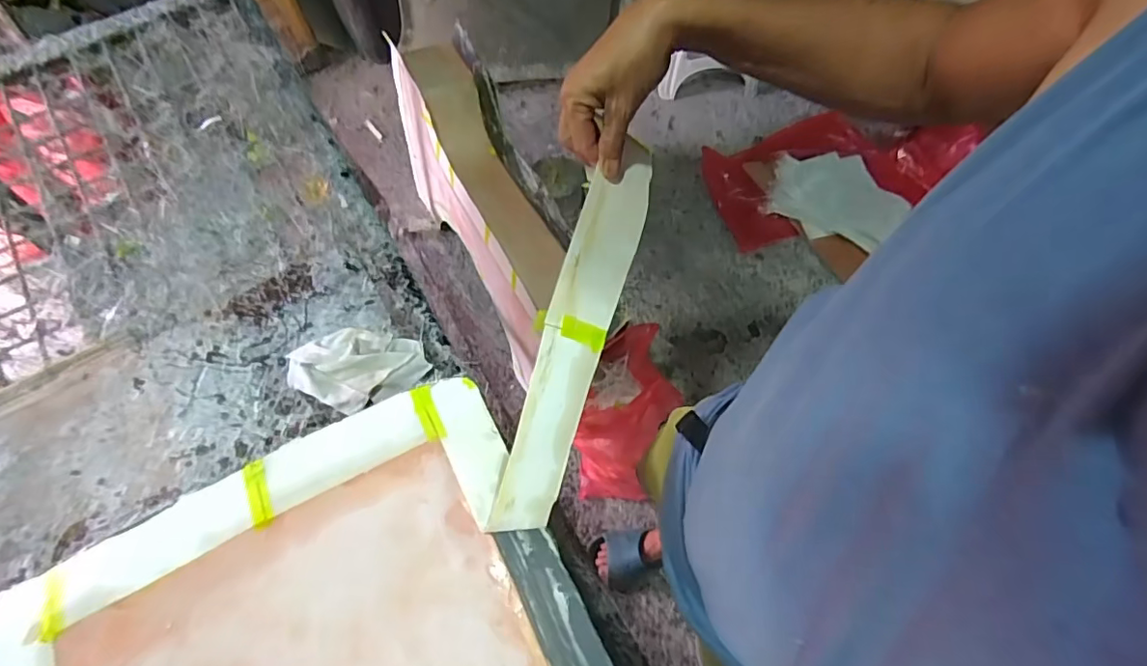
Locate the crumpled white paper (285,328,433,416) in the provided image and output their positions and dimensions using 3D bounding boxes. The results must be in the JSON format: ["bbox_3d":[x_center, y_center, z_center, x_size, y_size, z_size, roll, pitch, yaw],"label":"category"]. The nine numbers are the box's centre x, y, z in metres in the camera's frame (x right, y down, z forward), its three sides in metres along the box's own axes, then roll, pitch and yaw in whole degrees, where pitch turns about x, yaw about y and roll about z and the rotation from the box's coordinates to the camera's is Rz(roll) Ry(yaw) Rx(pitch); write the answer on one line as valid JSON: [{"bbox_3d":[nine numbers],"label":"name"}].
[{"bbox_3d":[-0.280,0.042,0.690,0.170,0.030,0.105,6,65,4],"label":"crumpled white paper"}]

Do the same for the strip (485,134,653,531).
[{"bbox_3d":[-0.001,0.000,0.462,0.059,0.012,0.346,18,88,-19],"label":"strip"}]

